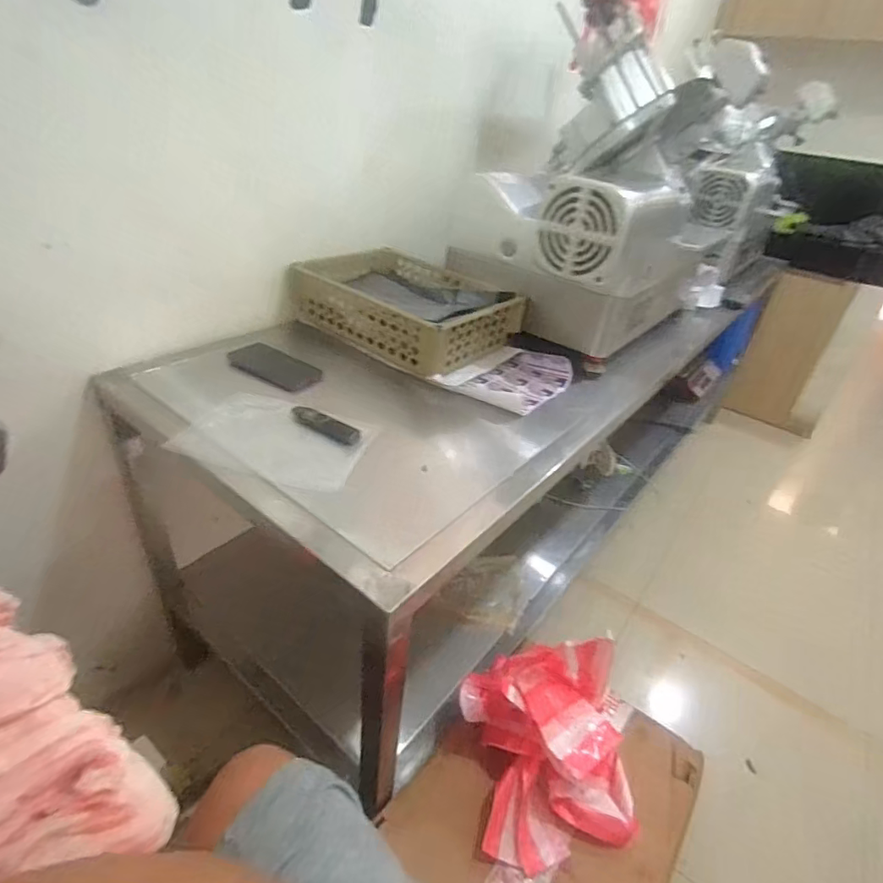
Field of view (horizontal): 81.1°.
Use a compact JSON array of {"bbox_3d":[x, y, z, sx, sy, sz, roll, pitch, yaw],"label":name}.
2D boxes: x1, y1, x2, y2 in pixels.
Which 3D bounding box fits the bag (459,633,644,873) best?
[{"bbox_3d":[0.174,0.464,0.812,0.246,0.185,0.266,-2,36,-14],"label":"bag"}]

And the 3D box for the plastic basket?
[{"bbox_3d":[-0.076,-0.285,1.082,0.418,0.098,0.290,28,39,27],"label":"plastic basket"}]

